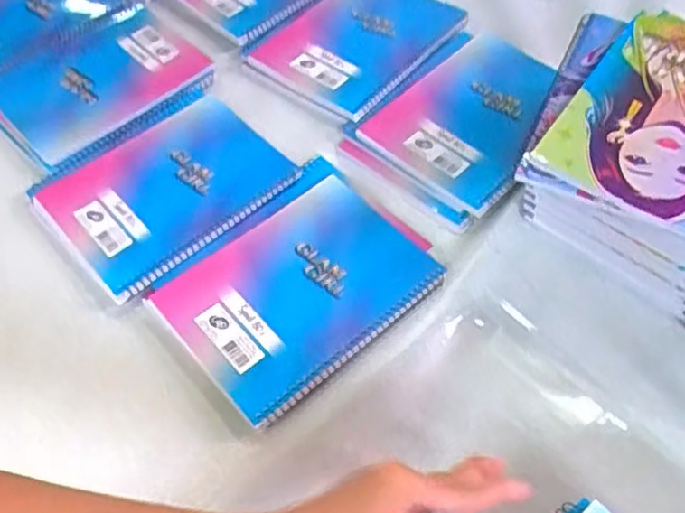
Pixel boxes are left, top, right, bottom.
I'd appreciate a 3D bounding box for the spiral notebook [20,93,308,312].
[{"bbox_3d":[-0.166,-0.068,0.627,0.199,0.022,0.166,-38,63,-21],"label":"spiral notebook"}]

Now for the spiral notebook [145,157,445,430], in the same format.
[{"bbox_3d":[-0.038,0.023,0.565,0.202,0.019,0.160,-37,62,-20],"label":"spiral notebook"}]

